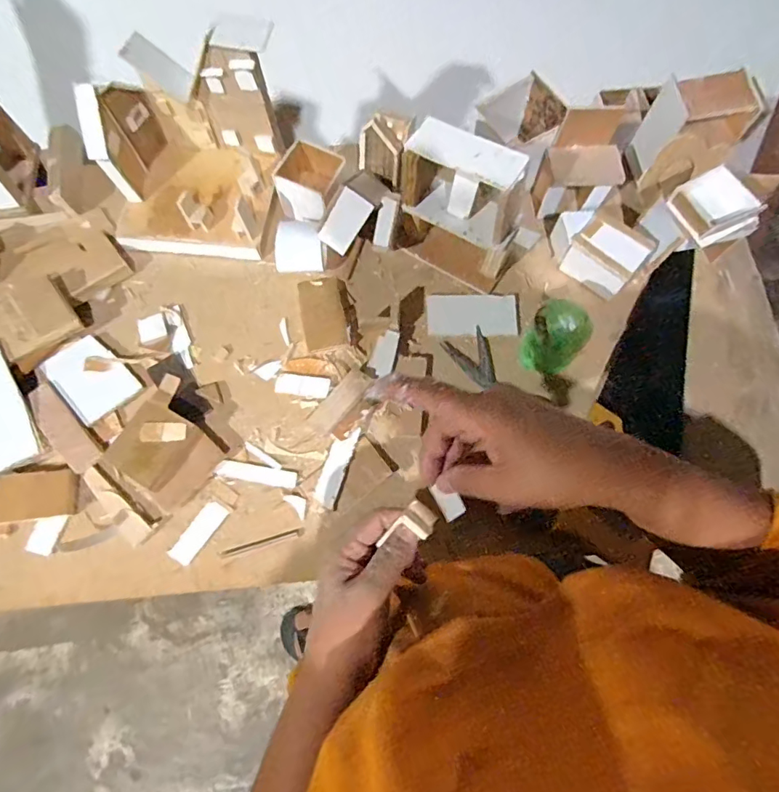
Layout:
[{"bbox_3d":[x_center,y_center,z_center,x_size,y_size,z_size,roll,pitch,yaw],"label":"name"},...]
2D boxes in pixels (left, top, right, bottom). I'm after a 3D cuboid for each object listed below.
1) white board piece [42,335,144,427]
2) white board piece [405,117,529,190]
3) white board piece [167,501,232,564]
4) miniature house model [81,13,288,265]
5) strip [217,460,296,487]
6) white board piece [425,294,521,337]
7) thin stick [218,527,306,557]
[{"bbox_3d":[-0.326,-0.022,0.525,0.066,0.014,0.094,-42,76,-13],"label":"white board piece"},{"bbox_3d":[0.071,-0.224,0.443,0.105,0.011,0.040,29,74,11],"label":"white board piece"},{"bbox_3d":[-0.188,0.134,0.474,0.025,0.004,0.064,33,74,11],"label":"white board piece"},{"bbox_3d":[-0.231,-0.273,0.542,0.184,0.139,0.168,6,71,2],"label":"miniature house model"},{"bbox_3d":[-0.136,0.079,0.494,0.083,0.004,0.016,9,71,3],"label":"strip"},{"bbox_3d":[0.096,-0.095,0.553,0.101,0.007,0.058,-1,71,0],"label":"white board piece"},{"bbox_3d":[-0.124,0.144,0.472,0.083,0.004,0.009,-16,72,-5],"label":"thin stick"}]

